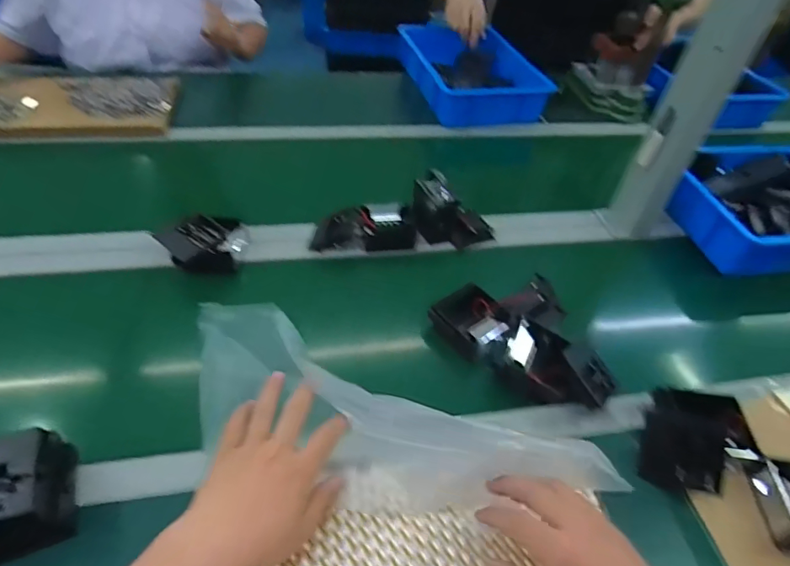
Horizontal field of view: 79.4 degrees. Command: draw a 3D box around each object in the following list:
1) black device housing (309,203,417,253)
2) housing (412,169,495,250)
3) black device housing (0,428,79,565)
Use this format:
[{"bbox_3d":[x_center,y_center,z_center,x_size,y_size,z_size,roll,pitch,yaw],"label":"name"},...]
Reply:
[{"bbox_3d":[-0.051,-0.091,0.773,0.168,0.046,0.088,-2,45,-9],"label":"black device housing"},{"bbox_3d":[0.098,-0.124,0.796,0.131,0.081,0.101,-6,46,-14],"label":"housing"},{"bbox_3d":[-0.349,0.197,0.426,0.096,0.091,0.092,-17,49,-23],"label":"black device housing"}]

